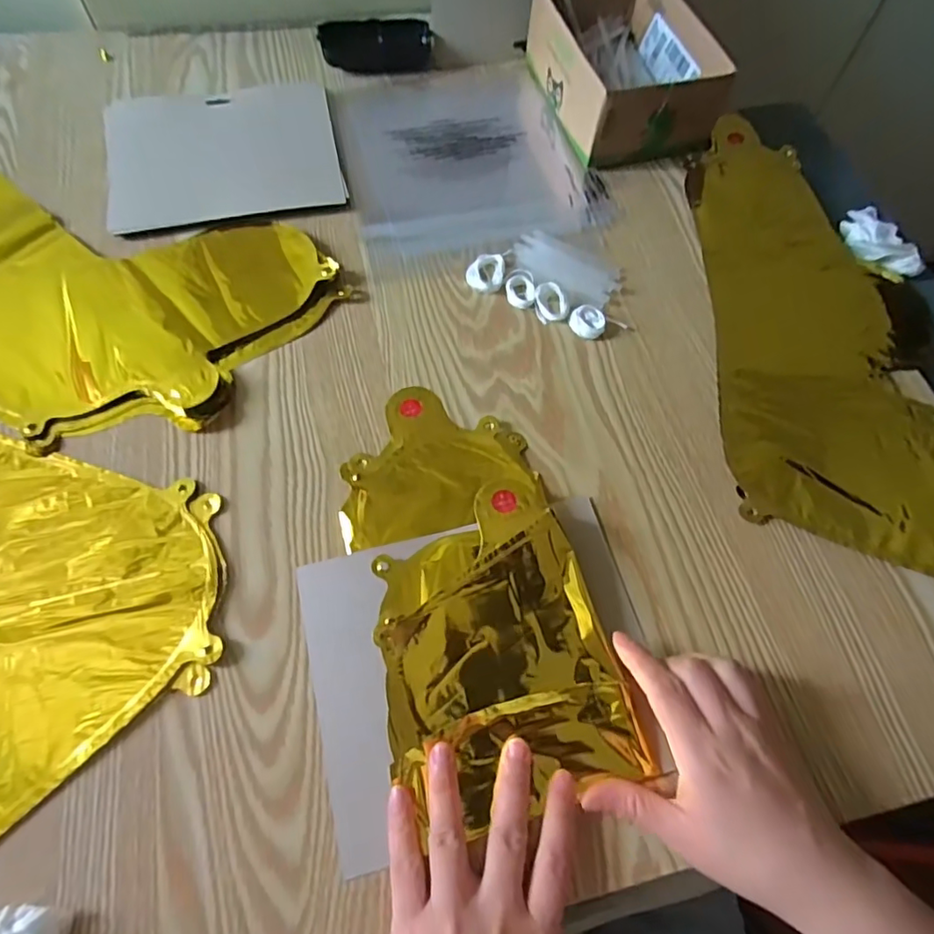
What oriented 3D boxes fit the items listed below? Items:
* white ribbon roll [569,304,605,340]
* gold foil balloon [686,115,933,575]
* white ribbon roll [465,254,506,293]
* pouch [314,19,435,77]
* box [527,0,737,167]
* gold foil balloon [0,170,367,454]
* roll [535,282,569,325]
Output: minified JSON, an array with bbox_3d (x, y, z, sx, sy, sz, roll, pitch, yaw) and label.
[{"bbox_3d":[0.093,-0.113,0.440,0.026,0.008,0.027,1,63,-2],"label":"white ribbon roll"},{"bbox_3d":[0.281,-0.118,0.449,0.198,0.013,0.431,-1,64,-3],"label":"gold foil balloon"},{"bbox_3d":[0.015,-0.157,0.460,0.030,0.007,0.037,10,64,3],"label":"white ribbon roll"},{"bbox_3d":[-0.091,-0.428,0.581,0.111,0.036,0.027,-8,64,-6],"label":"pouch"},{"bbox_3d":[0.146,-0.393,0.555,0.139,0.070,0.206,-15,65,-10],"label":"box"},{"bbox_3d":[-0.343,-0.176,0.454,0.443,0.012,0.233,31,66,13],"label":"gold foil balloon"},{"bbox_3d":[0.065,-0.129,0.445,0.025,0.012,0.031,-12,64,-8],"label":"roll"}]

